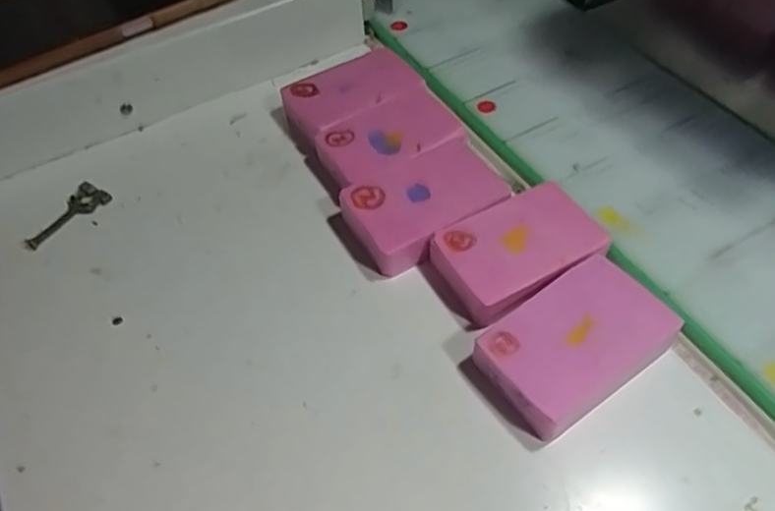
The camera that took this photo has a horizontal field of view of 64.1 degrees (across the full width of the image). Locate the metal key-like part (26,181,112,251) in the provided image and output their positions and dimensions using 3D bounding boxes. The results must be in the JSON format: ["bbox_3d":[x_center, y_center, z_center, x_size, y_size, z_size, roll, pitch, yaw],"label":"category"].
[{"bbox_3d":[-0.163,-0.021,0.312,0.015,0.009,0.044,36,61,28],"label":"metal key-like part"}]

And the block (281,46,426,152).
[{"bbox_3d":[-0.020,-0.088,0.343,0.071,0.018,0.043,-29,55,-19],"label":"block"}]

